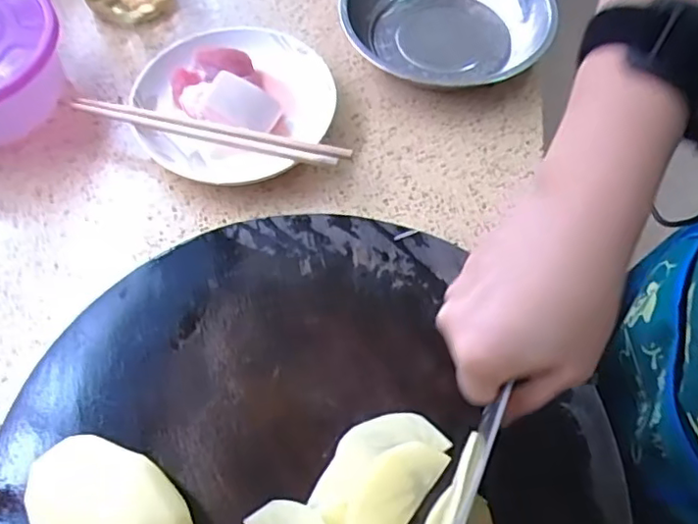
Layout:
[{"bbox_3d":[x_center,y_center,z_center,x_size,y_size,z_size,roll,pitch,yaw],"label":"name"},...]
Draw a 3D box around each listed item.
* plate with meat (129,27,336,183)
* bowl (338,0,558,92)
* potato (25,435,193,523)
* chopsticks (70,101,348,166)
[{"bbox_3d":[-0.098,-0.142,0.530,0.167,0.046,0.149,13,62,7],"label":"plate with meat"},{"bbox_3d":[0.092,-0.242,0.587,0.186,0.045,0.170,0,62,0],"label":"bowl"},{"bbox_3d":[-0.128,0.135,0.328,0.098,0.048,0.061,35,67,17],"label":"potato"},{"bbox_3d":[-0.114,-0.107,0.492,0.228,0.013,0.022,12,62,6],"label":"chopsticks"}]

